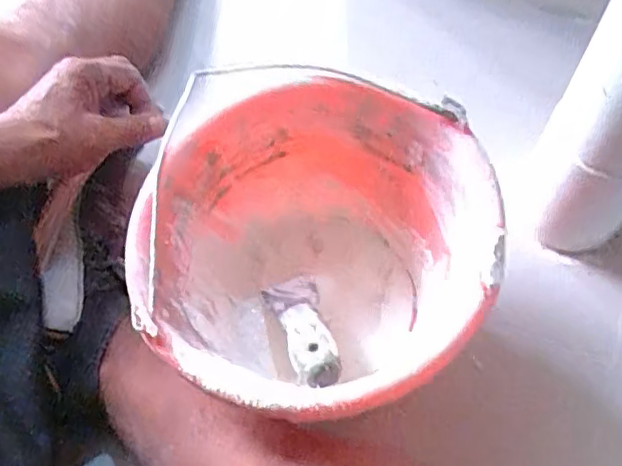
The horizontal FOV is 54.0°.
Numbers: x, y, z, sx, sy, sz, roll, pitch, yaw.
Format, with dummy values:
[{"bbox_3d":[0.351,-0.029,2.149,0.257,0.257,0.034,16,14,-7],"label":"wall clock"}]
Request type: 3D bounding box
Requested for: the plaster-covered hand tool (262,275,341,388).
[{"bbox_3d":[-0.008,0.066,0.448,0.042,0.190,0.018,-16,101,-5],"label":"plaster-covered hand tool"}]

